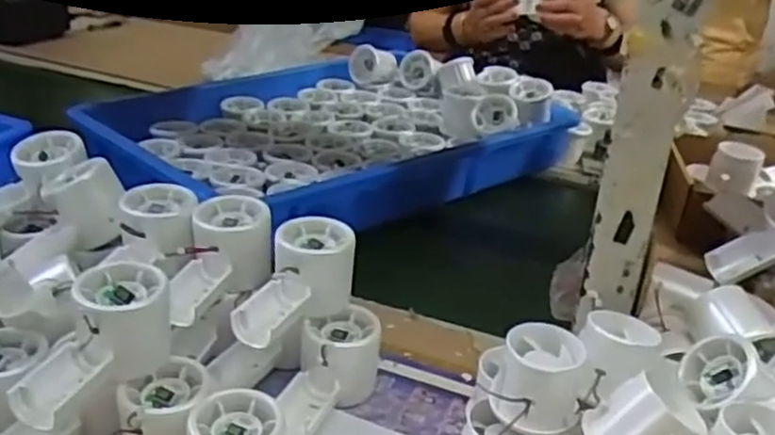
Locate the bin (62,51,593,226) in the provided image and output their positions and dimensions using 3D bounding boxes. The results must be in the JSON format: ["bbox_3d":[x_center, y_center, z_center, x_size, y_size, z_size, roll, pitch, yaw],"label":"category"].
[{"bbox_3d":[-0.072,-0.118,0.964,0.545,0.083,0.372,-17,34,-37],"label":"bin"}]

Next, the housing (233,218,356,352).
[{"bbox_3d":[-0.064,0.050,0.544,0.057,0.057,0.109,12,28,13],"label":"housing"}]

